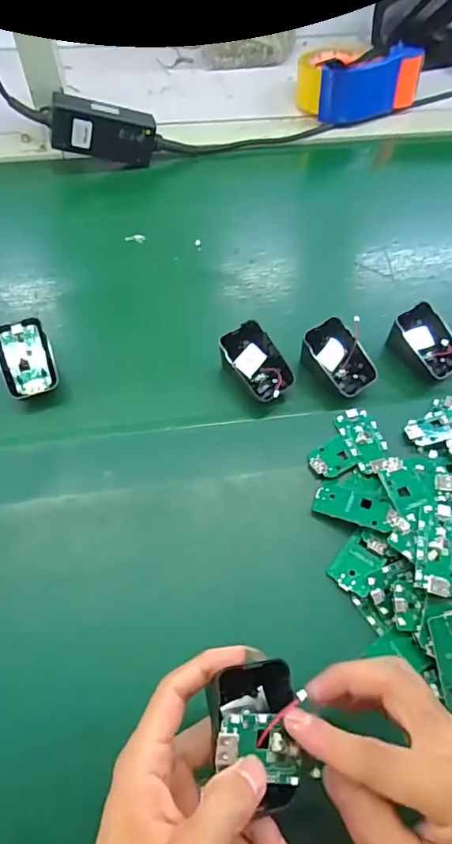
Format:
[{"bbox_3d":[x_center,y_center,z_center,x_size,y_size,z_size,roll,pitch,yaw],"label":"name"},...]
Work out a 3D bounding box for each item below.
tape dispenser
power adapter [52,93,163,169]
[{"bbox_3d":[0.173,-0.446,0.655,0.153,0.077,0.053,-11,59,-7],"label":"tape dispenser"},{"bbox_3d":[-0.137,-0.334,0.572,0.122,0.052,0.027,1,60,-22],"label":"power adapter"}]

